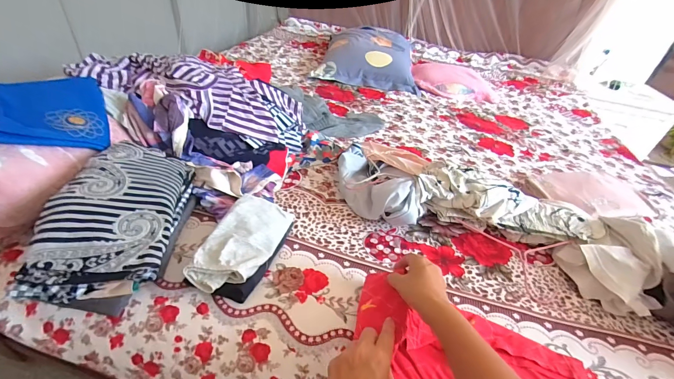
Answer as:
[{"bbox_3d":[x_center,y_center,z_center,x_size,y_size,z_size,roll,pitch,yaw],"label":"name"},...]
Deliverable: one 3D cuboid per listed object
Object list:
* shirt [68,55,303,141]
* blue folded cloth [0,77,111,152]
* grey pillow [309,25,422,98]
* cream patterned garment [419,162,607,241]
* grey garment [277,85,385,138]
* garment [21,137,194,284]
[{"bbox_3d":[-0.344,-0.245,0.770,0.498,0.132,0.227,10,39,3],"label":"shirt"},{"bbox_3d":[-0.541,-0.149,0.563,0.184,0.031,0.220,-4,45,-44],"label":"blue folded cloth"},{"bbox_3d":[0.166,-0.652,1.483,0.438,0.141,0.527,10,39,4],"label":"grey pillow"},{"bbox_3d":[0.357,0.031,0.671,0.370,0.122,0.132,10,39,4],"label":"cream patterned garment"},{"bbox_3d":[-0.008,-0.236,0.987,0.367,0.072,0.174,7,35,-30],"label":"grey garment"},{"bbox_3d":[-0.349,0.020,0.499,0.157,0.088,0.285,-3,40,-13],"label":"garment"}]

